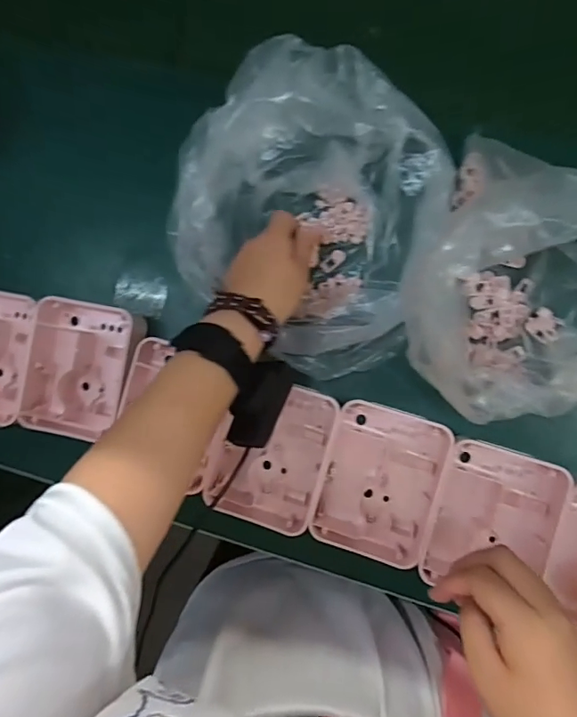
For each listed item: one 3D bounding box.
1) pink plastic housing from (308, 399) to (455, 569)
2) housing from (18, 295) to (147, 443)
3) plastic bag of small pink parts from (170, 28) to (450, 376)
[{"bbox_3d":[0.083,0.109,0.446,0.101,0.034,0.126,16,91,9],"label":"pink plastic housing"},{"bbox_3d":[-0.202,0.012,0.496,0.106,0.042,0.135,13,91,9],"label":"housing"},{"bbox_3d":[0.017,-0.122,0.424,0.200,0.104,0.244,20,92,9],"label":"plastic bag of small pink parts"}]

